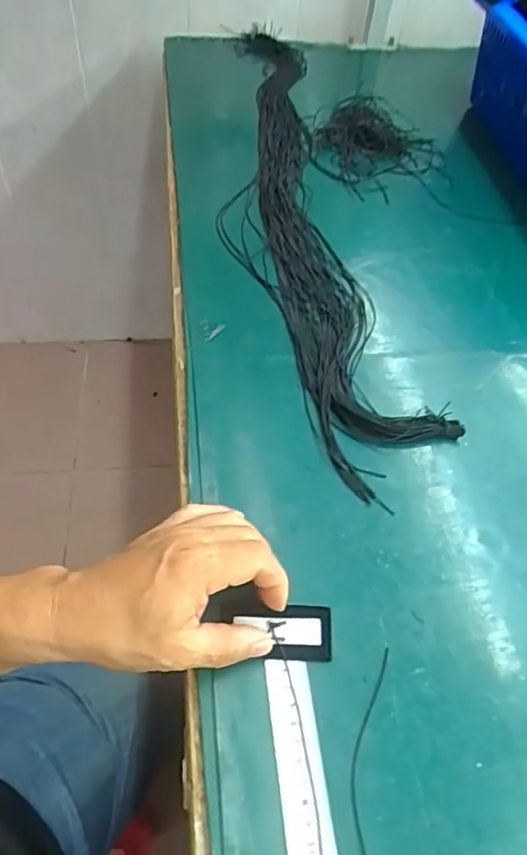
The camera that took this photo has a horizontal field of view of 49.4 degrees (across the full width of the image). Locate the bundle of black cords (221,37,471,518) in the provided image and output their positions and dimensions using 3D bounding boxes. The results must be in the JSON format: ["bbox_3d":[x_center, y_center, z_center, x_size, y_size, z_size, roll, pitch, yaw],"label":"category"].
[{"bbox_3d":[0.081,-0.286,0.693,0.244,0.029,0.838,5,52,-1],"label":"bundle of black cords"}]

